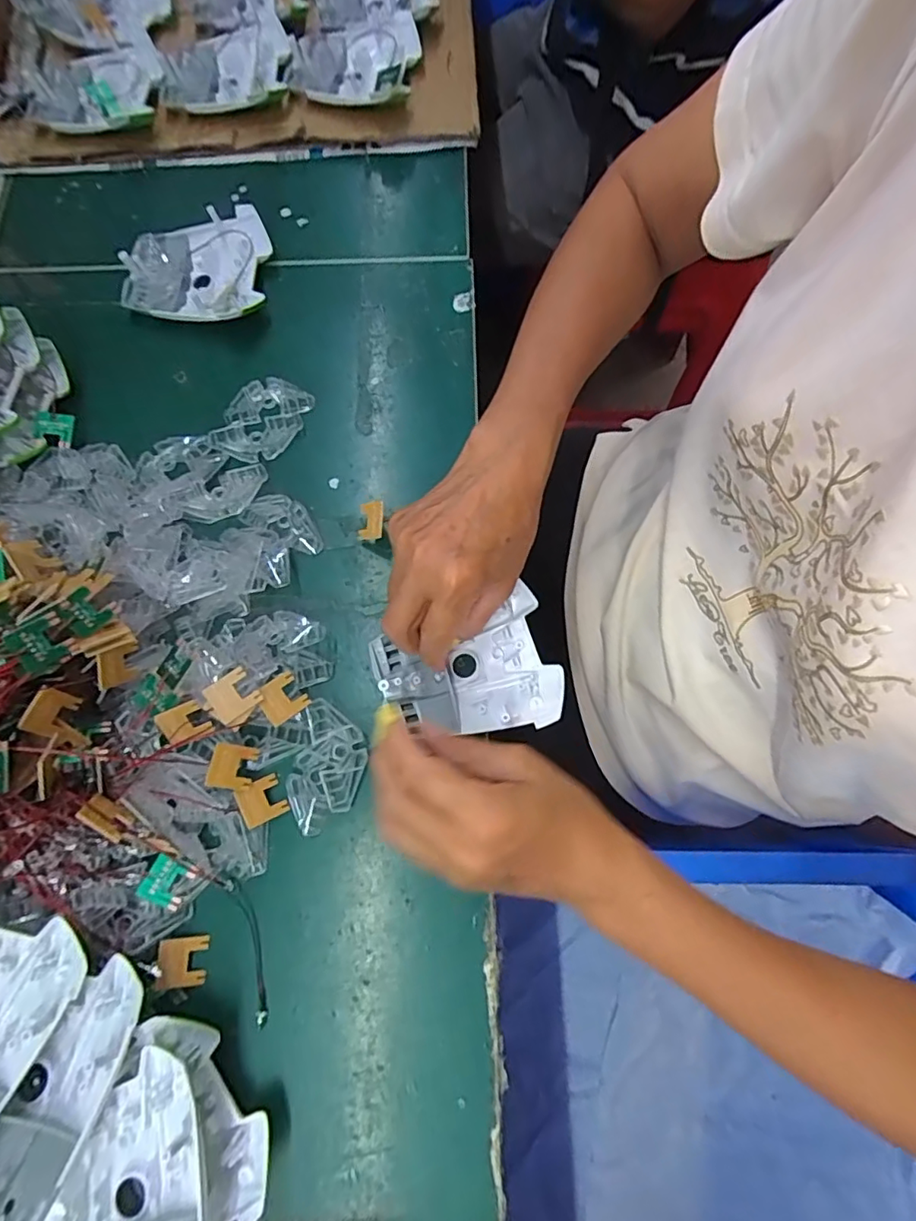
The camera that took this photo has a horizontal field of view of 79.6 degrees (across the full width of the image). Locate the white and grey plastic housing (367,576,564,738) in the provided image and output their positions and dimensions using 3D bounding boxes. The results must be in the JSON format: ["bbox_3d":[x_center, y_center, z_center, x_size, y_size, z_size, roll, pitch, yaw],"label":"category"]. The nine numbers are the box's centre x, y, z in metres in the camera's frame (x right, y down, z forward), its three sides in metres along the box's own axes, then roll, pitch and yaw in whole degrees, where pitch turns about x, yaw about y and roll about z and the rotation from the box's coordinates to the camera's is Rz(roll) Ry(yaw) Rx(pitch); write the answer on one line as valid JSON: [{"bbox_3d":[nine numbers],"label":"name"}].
[{"bbox_3d":[0.007,0.041,0.345,0.107,0.020,0.083,-20,75,-7],"label":"white and grey plastic housing"}]

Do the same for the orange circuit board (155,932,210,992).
[{"bbox_3d":[-0.156,0.199,0.312,0.026,0.004,0.025,1,75,-18],"label":"orange circuit board"}]

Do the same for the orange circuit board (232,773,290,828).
[{"bbox_3d":[-0.118,0.114,0.331,0.026,0.004,0.025,-17,71,-41],"label":"orange circuit board"}]

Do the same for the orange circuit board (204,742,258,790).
[{"bbox_3d":[-0.134,0.093,0.327,0.025,0.004,0.024,17,68,-27],"label":"orange circuit board"}]

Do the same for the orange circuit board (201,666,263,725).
[{"bbox_3d":[-0.132,0.049,0.321,0.025,0.004,0.027,-36,75,-18],"label":"orange circuit board"}]

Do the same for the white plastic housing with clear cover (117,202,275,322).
[{"bbox_3d":[-0.208,-0.268,0.434,0.116,0.024,0.092,-8,74,-2],"label":"white plastic housing with clear cover"}]

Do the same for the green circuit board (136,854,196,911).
[{"bbox_3d":[-0.167,0.155,0.314,0.026,0.006,0.023,22,58,3],"label":"green circuit board"}]

